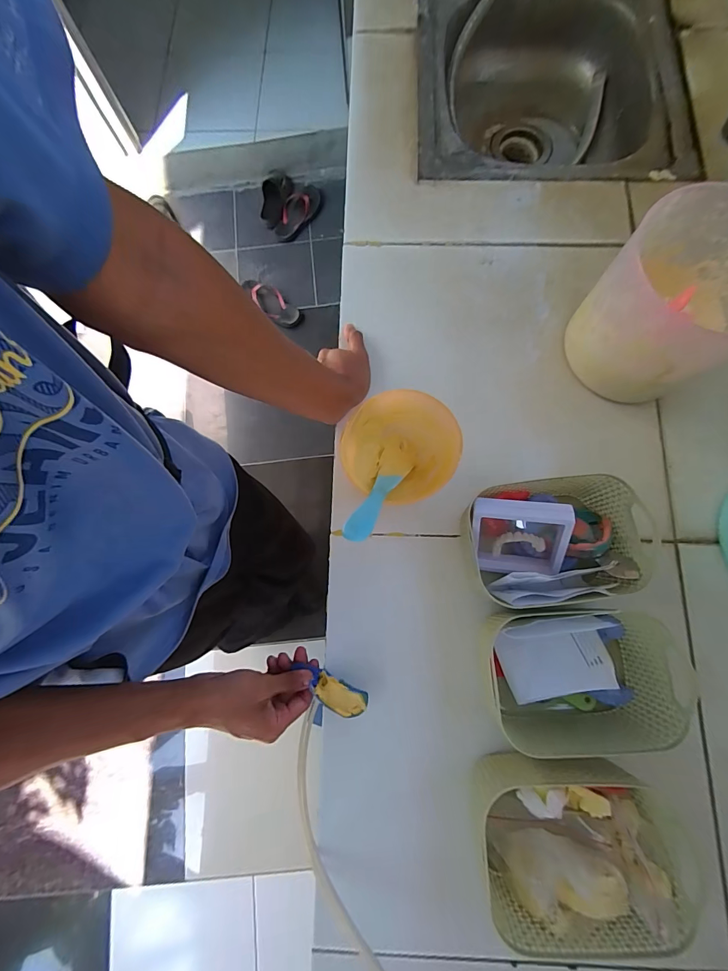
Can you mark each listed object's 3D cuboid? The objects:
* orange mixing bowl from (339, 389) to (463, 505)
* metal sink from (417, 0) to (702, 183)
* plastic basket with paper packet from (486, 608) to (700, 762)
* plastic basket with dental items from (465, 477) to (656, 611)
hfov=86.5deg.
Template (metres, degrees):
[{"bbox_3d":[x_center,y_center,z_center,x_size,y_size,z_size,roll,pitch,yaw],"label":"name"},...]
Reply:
[{"bbox_3d":[0.045,-0.039,0.431,0.119,0.089,0.123,0,78,1],"label":"orange mixing bowl"},{"bbox_3d":[0.294,-0.806,0.696,0.404,0.141,0.777,1,78,2],"label":"metal sink"},{"bbox_3d":[0.209,0.183,0.384,0.150,0.084,0.113,-3,78,1],"label":"plastic basket with paper packet"},{"bbox_3d":[0.193,0.059,0.403,0.179,0.090,0.116,-8,78,0],"label":"plastic basket with dental items"}]

